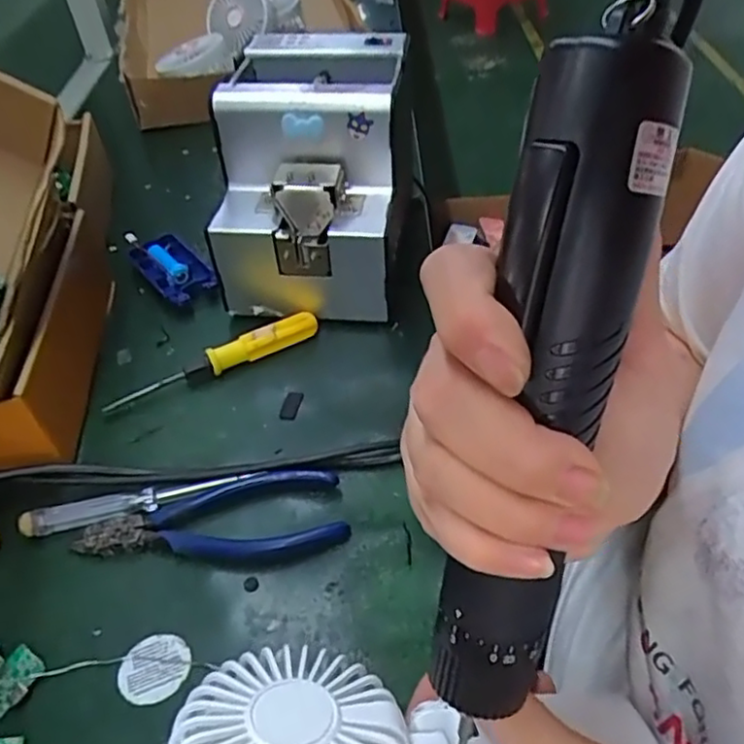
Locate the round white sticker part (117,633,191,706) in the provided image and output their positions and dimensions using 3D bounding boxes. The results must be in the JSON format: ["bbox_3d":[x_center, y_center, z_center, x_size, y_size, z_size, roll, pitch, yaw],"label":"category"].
[{"bbox_3d":[-0.107,0.144,0.322,0.034,0.004,0.032,-4,45,4],"label":"round white sticker part"}]

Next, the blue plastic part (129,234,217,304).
[{"bbox_3d":[-0.166,-0.085,0.548,0.043,0.017,0.084,-31,50,-22],"label":"blue plastic part"}]

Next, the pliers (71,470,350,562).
[{"bbox_3d":[-0.090,0.083,0.374,0.147,0.013,0.052,-7,45,0],"label":"pliers"}]

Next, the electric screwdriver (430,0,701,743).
[{"bbox_3d":[0.051,-0.005,0.187,0.035,0.241,0.034,14,16,16],"label":"electric screwdriver"}]

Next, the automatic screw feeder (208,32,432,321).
[{"bbox_3d":[-0.036,-0.149,0.508,0.140,0.150,0.176,0,45,7],"label":"automatic screw feeder"}]

